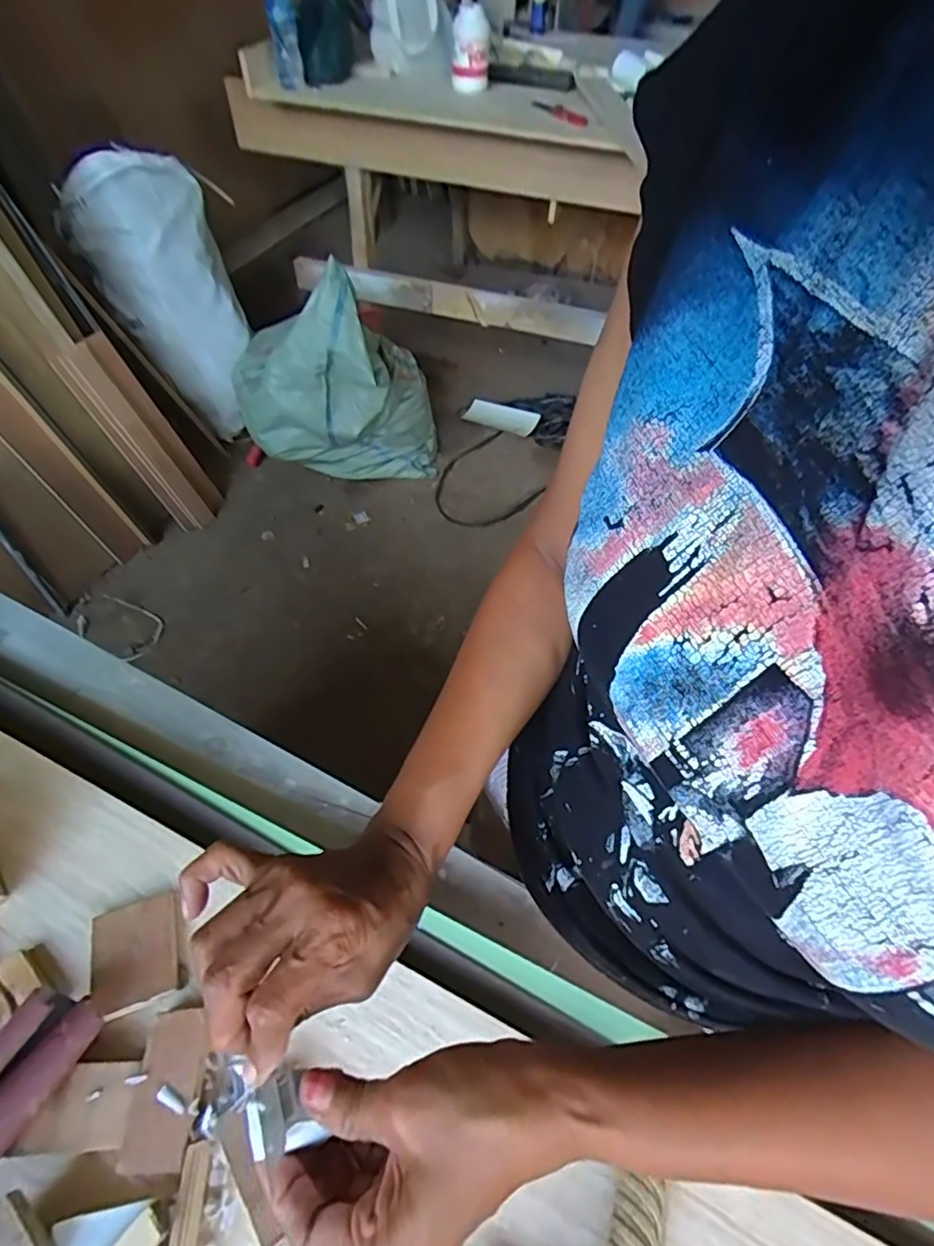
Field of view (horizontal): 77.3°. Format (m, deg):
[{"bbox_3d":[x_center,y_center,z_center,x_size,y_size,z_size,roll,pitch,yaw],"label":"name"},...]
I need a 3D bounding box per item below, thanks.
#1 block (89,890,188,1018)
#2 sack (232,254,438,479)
[{"bbox_3d":[-0.222,0.221,0.392,0.054,0.010,0.065,-17,55,-13],"label":"block"},{"bbox_3d":[-0.389,-0.739,1.753,0.567,0.552,0.376,-5,52,-4],"label":"sack"}]

